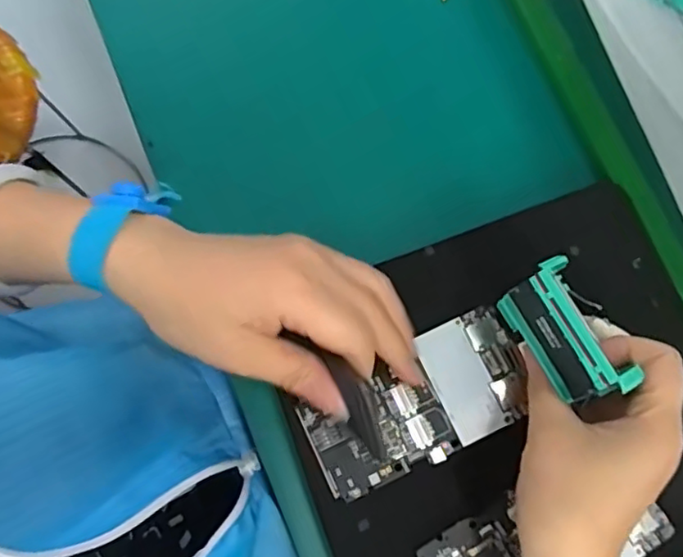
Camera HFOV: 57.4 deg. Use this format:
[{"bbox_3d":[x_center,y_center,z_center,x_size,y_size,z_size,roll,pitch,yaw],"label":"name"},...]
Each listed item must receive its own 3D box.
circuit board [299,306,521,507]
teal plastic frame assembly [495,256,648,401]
[{"bbox_3d":[0.044,0.073,0.357,0.128,0.004,0.064,-27,78,-5],"label":"circuit board"},{"bbox_3d":[0.105,0.028,0.304,0.041,0.026,0.064,-37,75,28],"label":"teal plastic frame assembly"}]

